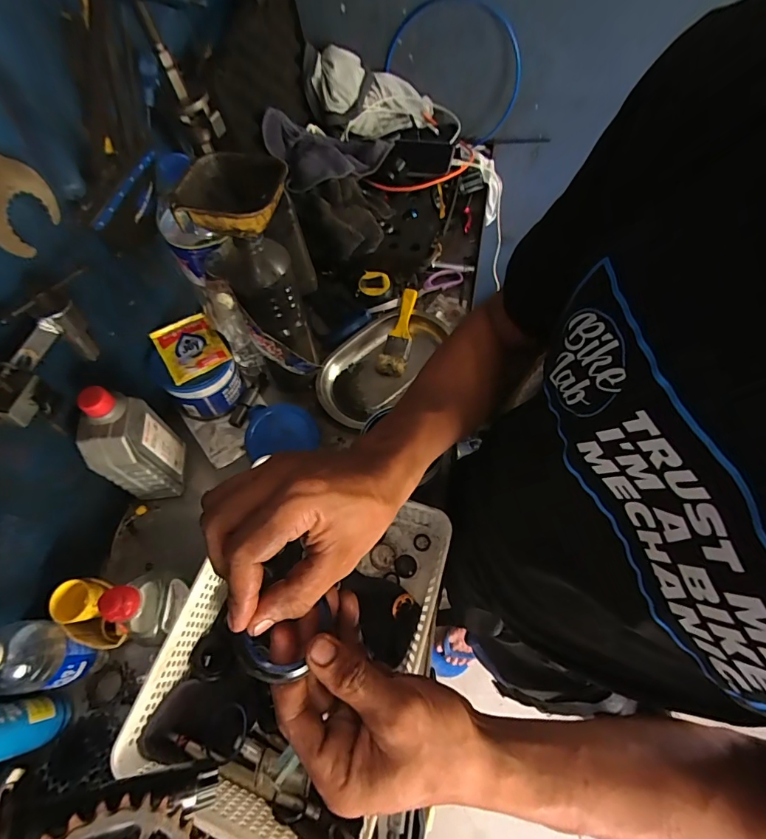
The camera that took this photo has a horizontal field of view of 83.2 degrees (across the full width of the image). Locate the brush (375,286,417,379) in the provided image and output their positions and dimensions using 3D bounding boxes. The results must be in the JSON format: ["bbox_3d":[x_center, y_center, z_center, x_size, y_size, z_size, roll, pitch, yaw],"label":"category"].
[{"bbox_3d":[0.028,-0.136,0.673,0.041,0.022,0.145,13,77,9],"label":"brush"}]

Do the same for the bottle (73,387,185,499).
[{"bbox_3d":[-0.298,0.032,0.524,0.055,0.182,0.087,-7,63,-2],"label":"bottle"}]

